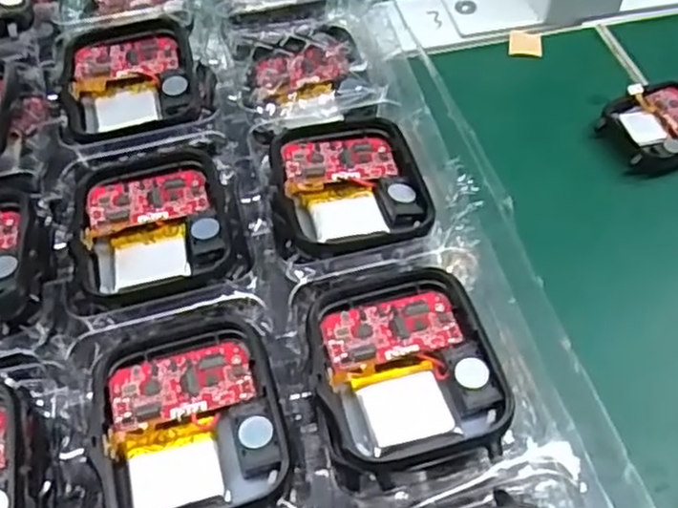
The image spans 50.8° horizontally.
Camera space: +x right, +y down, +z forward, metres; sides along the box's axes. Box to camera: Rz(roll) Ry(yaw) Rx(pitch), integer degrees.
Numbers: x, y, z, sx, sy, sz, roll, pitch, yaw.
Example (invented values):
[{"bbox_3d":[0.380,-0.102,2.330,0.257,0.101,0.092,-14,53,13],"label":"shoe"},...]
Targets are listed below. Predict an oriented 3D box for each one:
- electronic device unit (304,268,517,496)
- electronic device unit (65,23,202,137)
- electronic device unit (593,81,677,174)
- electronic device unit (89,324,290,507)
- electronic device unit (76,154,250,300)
[{"bbox_3d":[0.014,0.024,0.155,0.039,0.006,0.045,-12,55,-8],"label":"electronic device unit"},{"bbox_3d":[-0.062,-0.054,0.214,0.038,0.007,0.042,-12,55,-8],"label":"electronic device unit"},{"bbox_3d":[0.132,-0.052,0.294,0.044,0.011,0.037,-22,57,-15],"label":"electronic device unit"},{"bbox_3d":[-0.032,0.035,0.150,0.037,0.004,0.042,-13,55,-9],"label":"electronic device unit"},{"bbox_3d":[-0.046,-0.008,0.182,0.039,0.006,0.044,-10,55,-7],"label":"electronic device unit"}]

